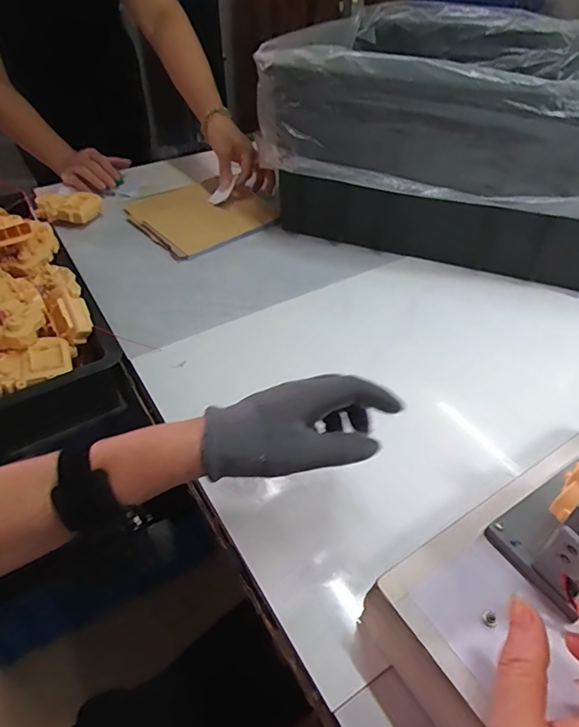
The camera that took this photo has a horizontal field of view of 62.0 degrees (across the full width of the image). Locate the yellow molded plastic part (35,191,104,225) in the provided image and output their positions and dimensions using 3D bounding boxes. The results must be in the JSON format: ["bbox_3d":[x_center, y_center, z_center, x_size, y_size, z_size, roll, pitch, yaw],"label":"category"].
[{"bbox_3d":[-0.332,-0.233,0.729,0.083,0.035,0.055,3,43,3],"label":"yellow molded plastic part"}]

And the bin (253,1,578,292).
[{"bbox_3d":[0.274,-0.337,0.712,0.496,0.242,0.429,19,46,20],"label":"bin"}]

